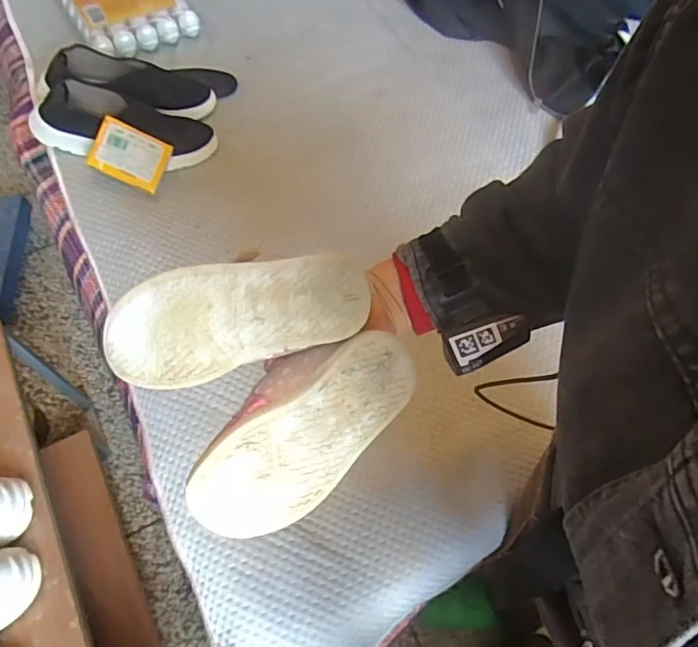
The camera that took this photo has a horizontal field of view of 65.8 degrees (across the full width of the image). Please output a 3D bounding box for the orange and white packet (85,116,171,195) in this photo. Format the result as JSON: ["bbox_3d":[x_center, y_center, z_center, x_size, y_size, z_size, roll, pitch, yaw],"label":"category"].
[{"bbox_3d":[-0.354,-0.275,0.875,0.111,0.014,0.086,23,79,-15],"label":"orange and white packet"}]

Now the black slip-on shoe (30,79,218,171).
[{"bbox_3d":[-0.384,-0.343,0.936,0.290,0.076,0.104,5,61,-20],"label":"black slip-on shoe"}]

